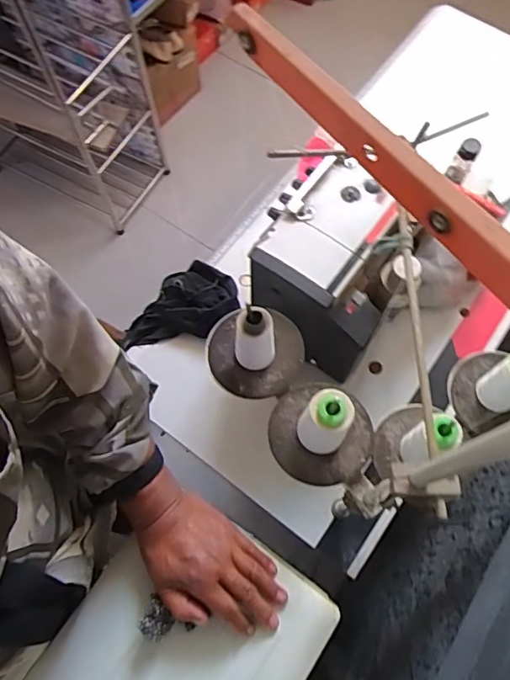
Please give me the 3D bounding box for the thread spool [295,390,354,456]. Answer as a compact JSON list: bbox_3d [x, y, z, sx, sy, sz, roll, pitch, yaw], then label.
[{"bbox_3d":[0.082,0.095,0.574,0.052,0.102,0.052,0,69,0],"label":"thread spool"}]

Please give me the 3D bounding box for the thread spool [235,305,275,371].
[{"bbox_3d":[0.000,-0.002,0.612,0.050,0.113,0.044,4,69,1],"label":"thread spool"}]

